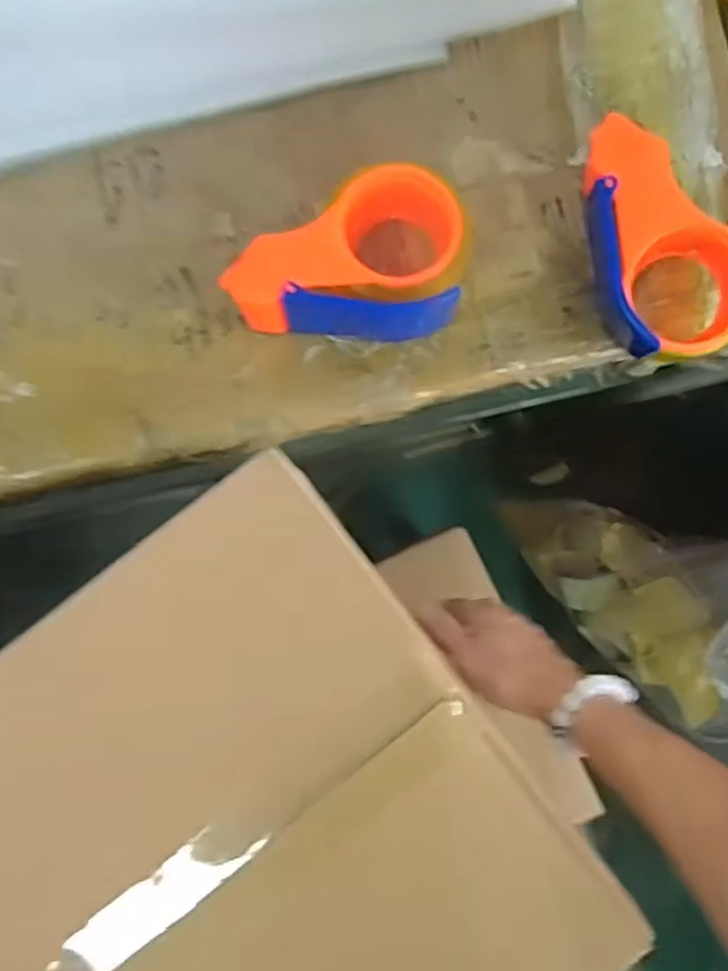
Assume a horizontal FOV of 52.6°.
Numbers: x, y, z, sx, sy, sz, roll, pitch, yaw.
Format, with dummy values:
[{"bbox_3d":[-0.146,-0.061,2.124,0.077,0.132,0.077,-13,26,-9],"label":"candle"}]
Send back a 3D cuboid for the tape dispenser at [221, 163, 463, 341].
[{"bbox_3d":[-0.010,-0.148,0.491,0.156,0.066,0.096,-3,85,-2],"label":"tape dispenser"}]

